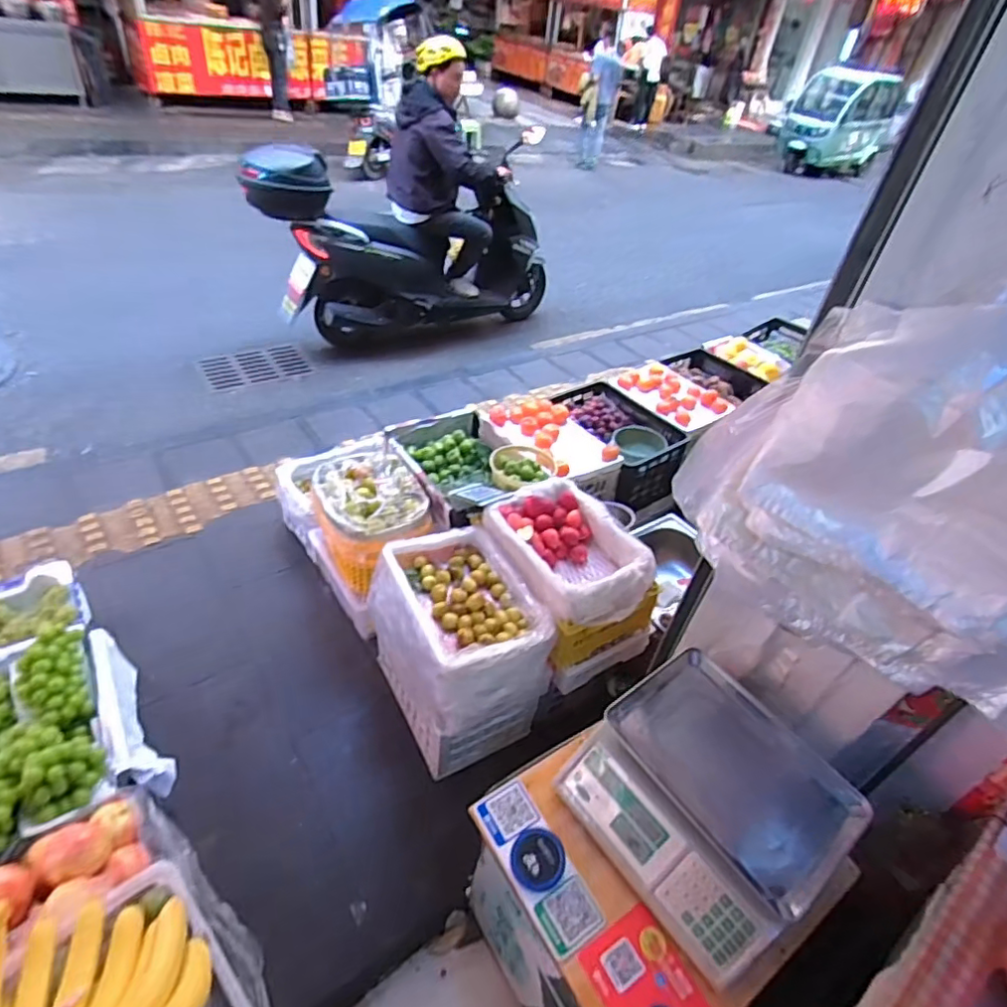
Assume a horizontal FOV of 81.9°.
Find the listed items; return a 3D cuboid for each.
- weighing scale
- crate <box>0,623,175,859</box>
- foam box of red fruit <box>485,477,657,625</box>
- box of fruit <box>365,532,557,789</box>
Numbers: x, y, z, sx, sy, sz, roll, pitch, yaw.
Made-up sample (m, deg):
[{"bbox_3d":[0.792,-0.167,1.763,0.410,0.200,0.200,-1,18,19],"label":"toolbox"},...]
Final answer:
[{"bbox_3d":[0.305,0.430,0.859,0.307,0.106,0.332,-25,51,-31],"label":"weighing scale"},{"bbox_3d":[-1.008,0.483,1.226,0.395,0.233,0.534,-26,52,-32],"label":"crate"},{"bbox_3d":[0.167,0.113,1.456,0.296,0.118,0.424,-19,48,-26],"label":"foam box of red fruit"},{"bbox_3d":[-0.109,0.359,1.467,0.312,0.450,0.405,-20,49,-27],"label":"box of fruit"}]

